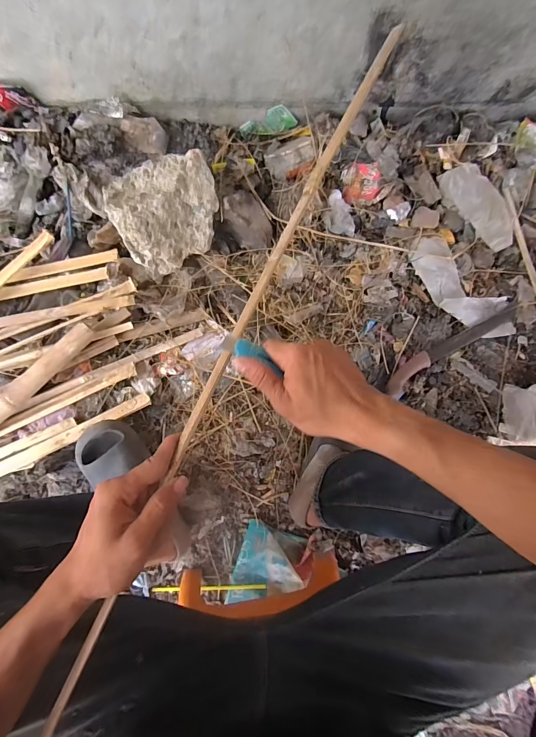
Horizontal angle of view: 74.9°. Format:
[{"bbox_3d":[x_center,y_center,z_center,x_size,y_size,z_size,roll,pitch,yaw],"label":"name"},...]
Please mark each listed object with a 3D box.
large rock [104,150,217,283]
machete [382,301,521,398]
[{"bbox_3d":[-0.208,-0.327,0.725,0.217,0.092,0.196,-30,87,-7],"label":"large rock"},{"bbox_3d":[0.431,-0.058,0.803,0.396,0.028,0.051,-32,87,-7],"label":"machete"}]

